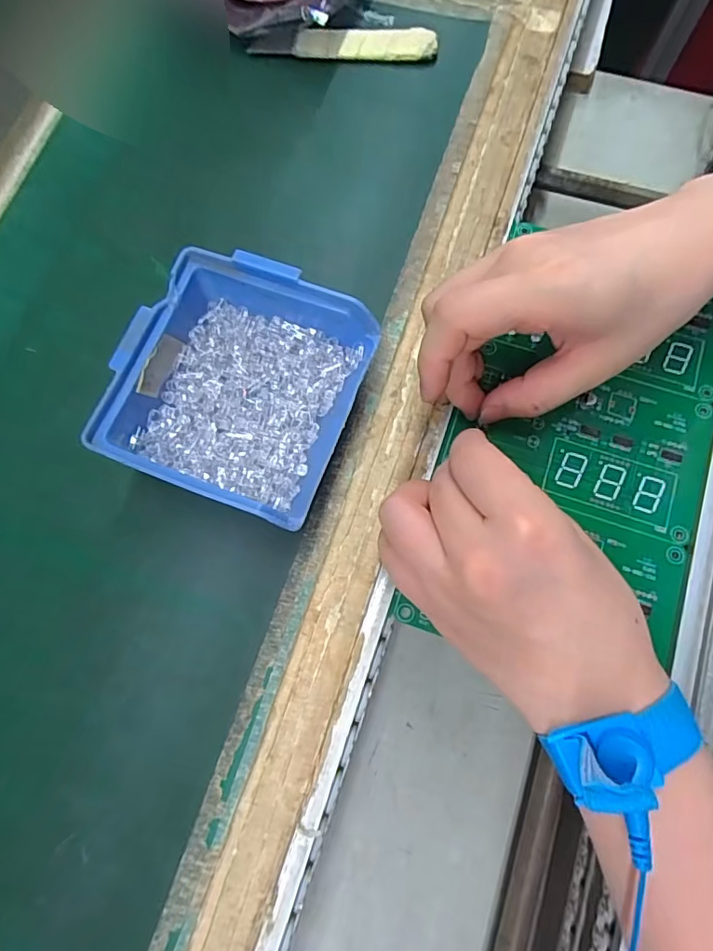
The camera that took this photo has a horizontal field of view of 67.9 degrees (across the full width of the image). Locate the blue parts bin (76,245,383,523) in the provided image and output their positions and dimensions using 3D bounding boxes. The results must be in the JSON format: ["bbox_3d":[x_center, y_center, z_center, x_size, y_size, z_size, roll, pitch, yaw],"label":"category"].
[{"bbox_3d":[-0.050,-0.037,0.241,0.094,0.048,0.101,21,77,7],"label":"blue parts bin"}]

